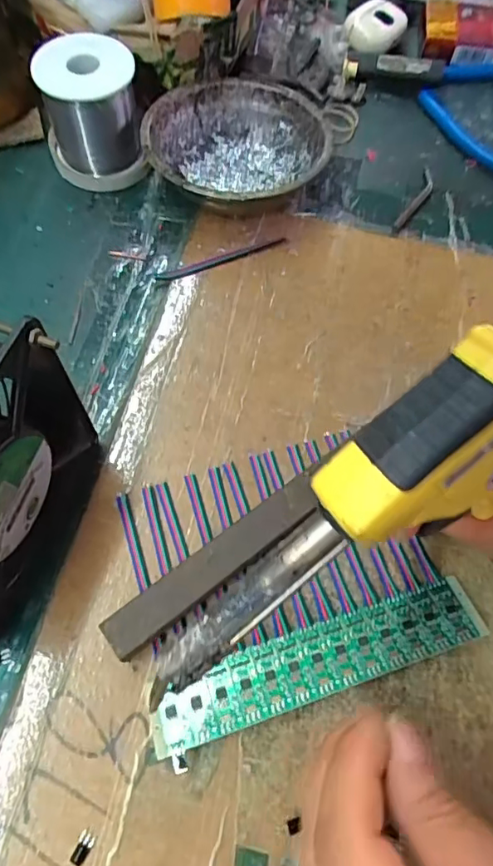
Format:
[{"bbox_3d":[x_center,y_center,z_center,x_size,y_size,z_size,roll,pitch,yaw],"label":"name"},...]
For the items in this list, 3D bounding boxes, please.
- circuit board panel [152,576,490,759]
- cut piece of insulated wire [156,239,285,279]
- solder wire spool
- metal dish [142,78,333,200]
[{"bbox_3d":[0.036,0.108,0.259,0.162,0.004,0.032,-15,52,-10],"label":"circuit board panel"},{"bbox_3d":[-0.017,-0.119,0.369,0.093,0.004,0.009,-19,67,-11],"label":"cut piece of insulated wire"},{"bbox_3d":[-0.108,-0.224,0.383,0.070,0.069,0.072,-14,66,-9],"label":"solder wire spool"},{"bbox_3d":[-0.007,-0.196,0.385,0.126,0.042,0.121,-37,72,-18],"label":"metal dish"}]

